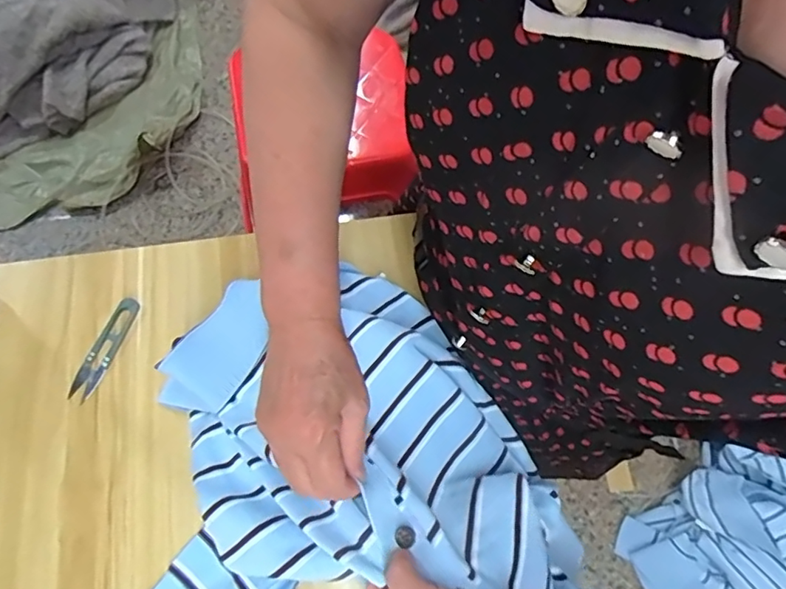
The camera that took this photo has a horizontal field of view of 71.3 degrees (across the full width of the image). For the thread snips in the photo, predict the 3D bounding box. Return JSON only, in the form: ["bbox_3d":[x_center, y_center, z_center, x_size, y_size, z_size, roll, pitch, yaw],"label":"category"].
[{"bbox_3d":[-0.273,0.050,0.520,0.025,0.007,0.103,19,67,6],"label":"thread snips"}]

